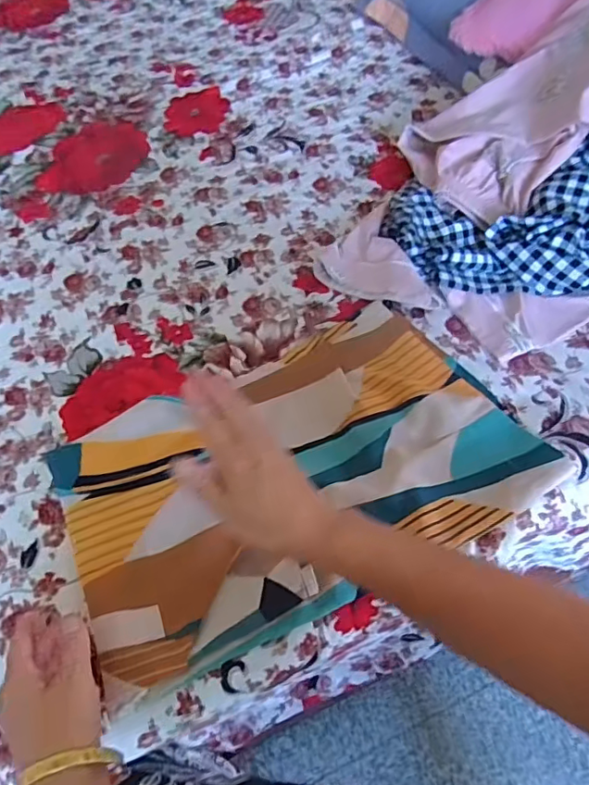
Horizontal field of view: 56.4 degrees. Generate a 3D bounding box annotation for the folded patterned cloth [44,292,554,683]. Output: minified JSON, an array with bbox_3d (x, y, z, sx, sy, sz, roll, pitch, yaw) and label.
[{"bbox_3d":[0.001,0.069,0.487,0.390,0.033,0.246,-27,60,-15],"label":"folded patterned cloth"}]

